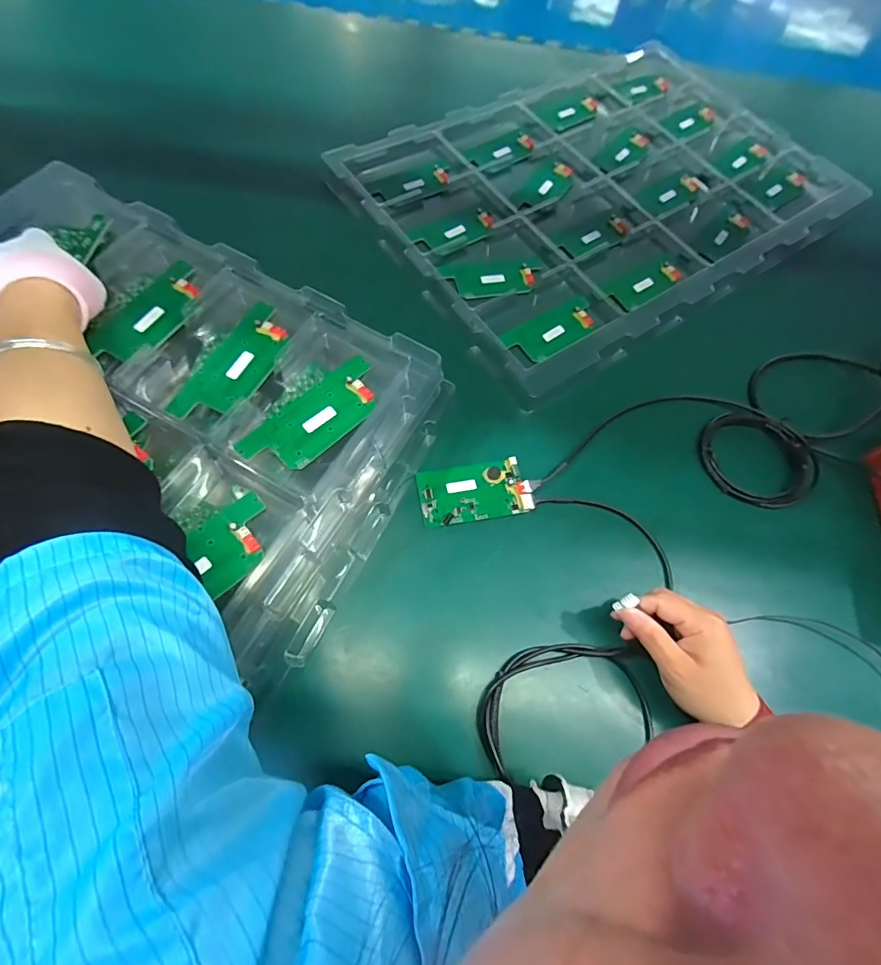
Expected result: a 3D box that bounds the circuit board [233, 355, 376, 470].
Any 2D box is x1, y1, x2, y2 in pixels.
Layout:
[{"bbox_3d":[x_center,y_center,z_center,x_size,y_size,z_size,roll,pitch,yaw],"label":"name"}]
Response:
[{"bbox_3d":[-0.108,-0.058,0.401,0.134,0.011,0.055,-41,76,-19],"label":"circuit board"}]

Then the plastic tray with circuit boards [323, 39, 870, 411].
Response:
[{"bbox_3d":[0.236,-0.432,0.657,0.676,0.046,0.475,-31,73,-16],"label":"plastic tray with circuit boards"}]

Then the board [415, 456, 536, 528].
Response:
[{"bbox_3d":[0.034,0.009,0.463,0.109,0.008,0.062,-8,68,-9],"label":"board"}]

